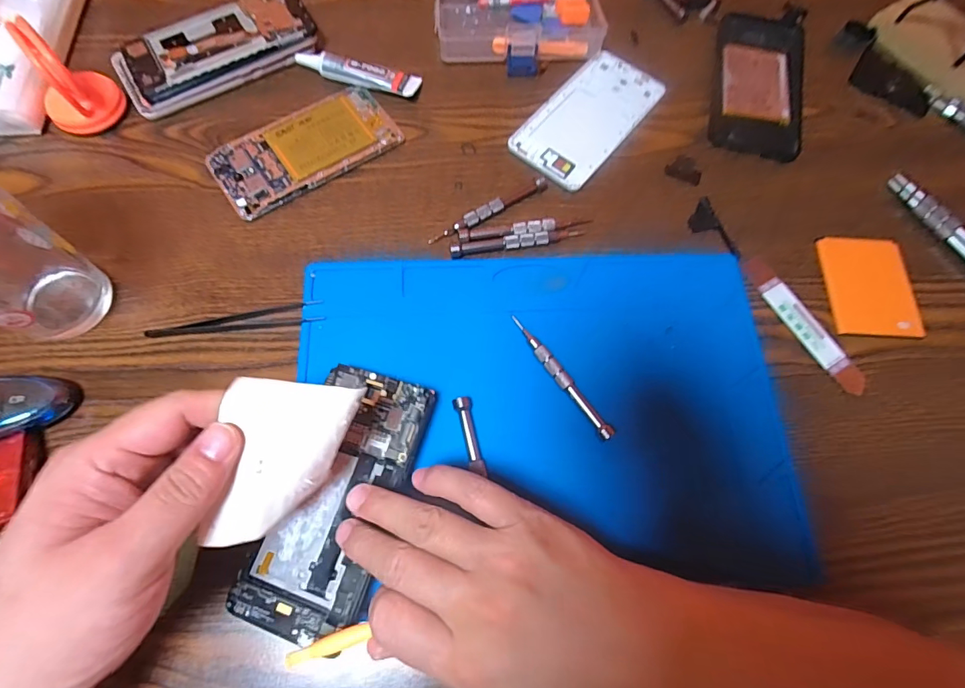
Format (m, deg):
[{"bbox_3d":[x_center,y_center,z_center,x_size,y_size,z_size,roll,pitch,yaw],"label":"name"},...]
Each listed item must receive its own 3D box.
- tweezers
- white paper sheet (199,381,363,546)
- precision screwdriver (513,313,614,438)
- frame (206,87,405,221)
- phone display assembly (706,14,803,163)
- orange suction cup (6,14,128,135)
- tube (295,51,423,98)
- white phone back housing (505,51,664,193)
[{"bbox_3d":[-0.168,-0.018,0.314,0.112,0.007,0.017,-5,71,-5],"label":"tweezers"},{"bbox_3d":[-0.093,0.057,0.214,0.056,0.032,0.074,8,70,0],"label":"white paper sheet"},{"bbox_3d":[0.052,0.021,0.304,0.010,0.006,0.101,-35,76,-14],"label":"precision screwdriver"},{"bbox_3d":[-0.140,-0.157,0.361,0.141,0.009,0.070,-33,75,-13],"label":"frame"},{"bbox_3d":[0.252,-0.243,0.414,0.077,0.010,0.171,13,70,2],"label":"phone display assembly"},{"bbox_3d":[-0.312,-0.197,0.339,0.048,0.064,0.051,1,70,-2],"label":"orange suction cup"},{"bbox_3d":[-0.106,-0.228,0.384,0.103,0.020,0.025,11,70,1],"label":"tube"},{"bbox_3d":[0.092,-0.195,0.388,0.073,0.004,0.148,38,73,10],"label":"white phone back housing"}]

